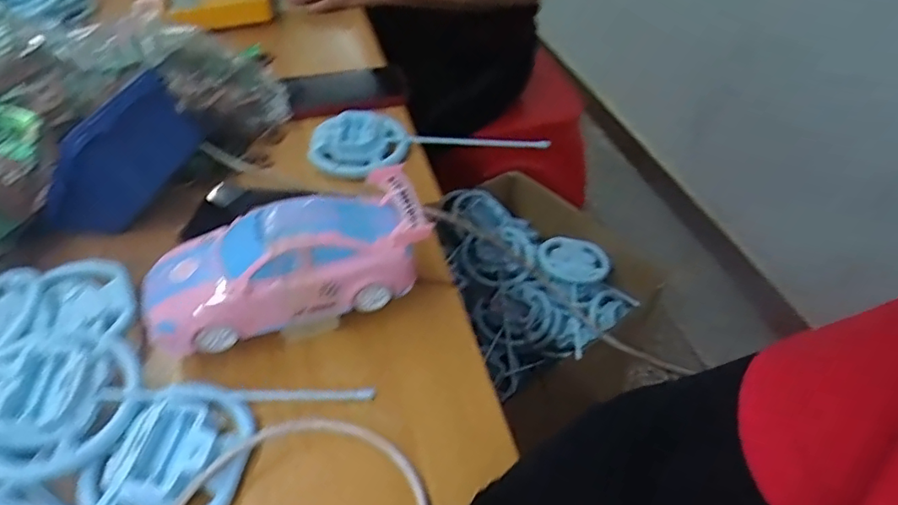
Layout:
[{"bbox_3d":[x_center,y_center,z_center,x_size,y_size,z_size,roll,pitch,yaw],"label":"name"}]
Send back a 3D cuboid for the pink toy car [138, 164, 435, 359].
[{"bbox_3d":[-0.117,0.008,0.424,0.201,0.079,0.086,-15,48,-13],"label":"pink toy car"}]

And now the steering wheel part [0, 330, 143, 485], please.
[{"bbox_3d":[-0.260,0.092,0.368,0.095,0.031,0.103,35,56,30],"label":"steering wheel part"}]

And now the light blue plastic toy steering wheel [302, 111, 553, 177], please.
[{"bbox_3d":[-0.026,-0.124,0.604,0.240,0.025,0.095,-5,46,-3],"label":"light blue plastic toy steering wheel"}]

